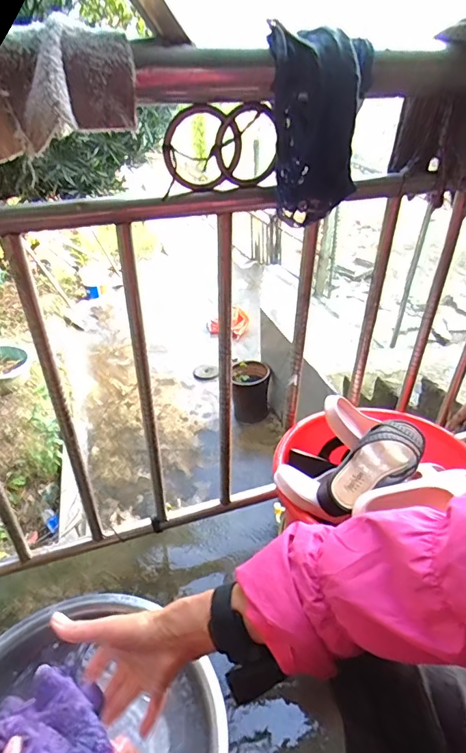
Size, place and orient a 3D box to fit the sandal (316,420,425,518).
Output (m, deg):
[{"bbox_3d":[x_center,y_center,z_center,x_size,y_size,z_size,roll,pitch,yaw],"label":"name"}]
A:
[{"bbox_3d":[0.226,0.134,0.702,0.232,0.071,0.077,-23,42,-28],"label":"sandal"}]

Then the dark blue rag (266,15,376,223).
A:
[{"bbox_3d":[0.097,-0.283,0.516,0.105,0.180,0.067,-23,42,-28],"label":"dark blue rag"}]

